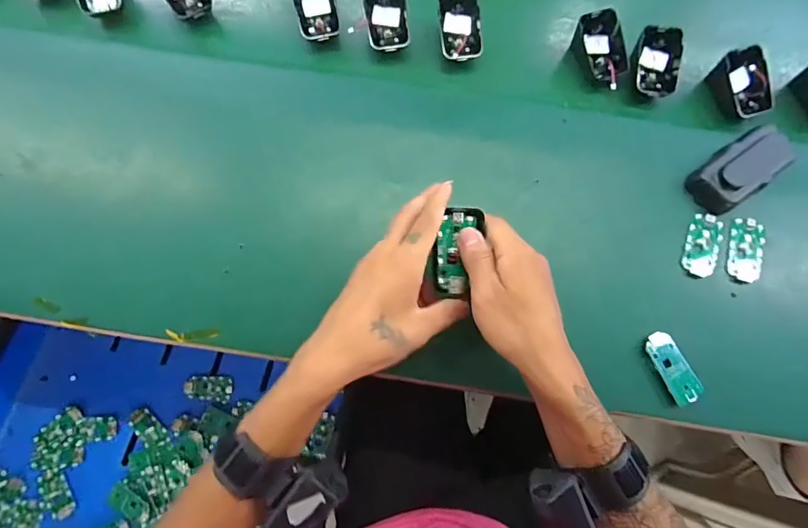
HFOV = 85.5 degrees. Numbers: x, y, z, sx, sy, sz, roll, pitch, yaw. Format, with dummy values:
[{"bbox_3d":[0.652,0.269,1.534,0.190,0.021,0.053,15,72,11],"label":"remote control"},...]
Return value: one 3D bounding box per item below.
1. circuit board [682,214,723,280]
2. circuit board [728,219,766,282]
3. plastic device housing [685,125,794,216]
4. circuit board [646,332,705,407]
[{"bbox_3d":[0.289,-0.018,0.422,0.031,0.004,0.066,23,75,5],"label":"circuit board"},{"bbox_3d":[0.332,-0.013,0.421,0.033,0.008,0.064,16,74,4],"label":"circuit board"},{"bbox_3d":[0.332,-0.094,0.428,0.098,0.026,0.050,-33,77,-10],"label":"plastic device housing"},{"bbox_3d":[0.242,0.092,0.392,0.029,0.005,0.063,-23,76,-8],"label":"circuit board"}]

